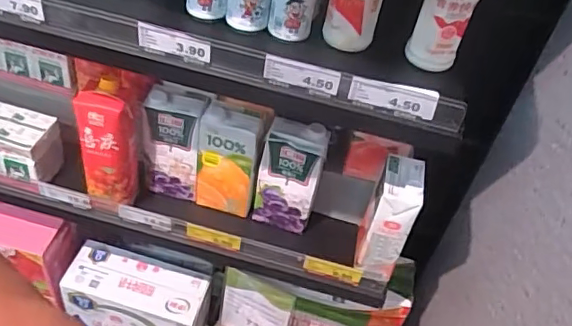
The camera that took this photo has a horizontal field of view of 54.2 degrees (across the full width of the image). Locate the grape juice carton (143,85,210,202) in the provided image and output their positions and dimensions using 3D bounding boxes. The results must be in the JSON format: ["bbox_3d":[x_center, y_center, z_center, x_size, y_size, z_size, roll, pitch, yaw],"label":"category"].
[{"bbox_3d":[-0.184,-0.029,0.934,0.099,0.196,0.058,8,44,-3],"label":"grape juice carton"}]

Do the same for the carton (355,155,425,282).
[{"bbox_3d":[0.161,0.089,0.866,0.062,0.183,0.088,16,45,6],"label":"carton"}]

